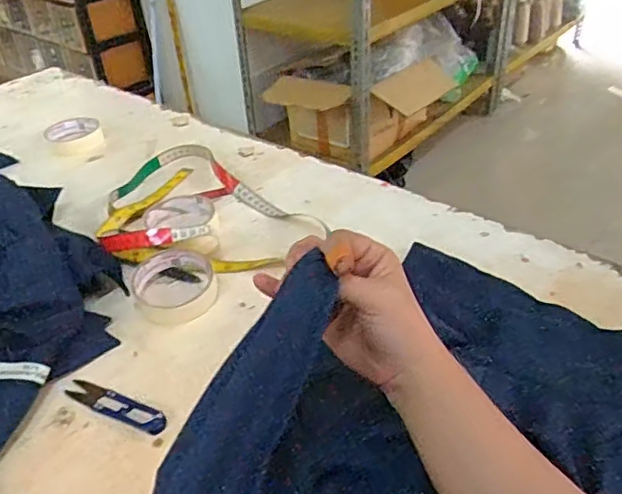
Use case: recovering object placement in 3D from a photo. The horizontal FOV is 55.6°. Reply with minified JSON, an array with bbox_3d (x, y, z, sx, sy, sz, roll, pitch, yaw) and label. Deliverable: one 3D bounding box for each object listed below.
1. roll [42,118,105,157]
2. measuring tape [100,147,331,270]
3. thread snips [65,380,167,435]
[{"bbox_3d":[-0.367,-0.173,0.920,0.081,0.028,0.081,-3,36,2],"label":"roll"},{"bbox_3d":[-0.148,-0.044,0.701,0.206,0.041,0.319,-29,42,-29],"label":"measuring tape"},{"bbox_3d":[-0.163,0.132,0.497,0.106,0.009,0.022,14,40,24],"label":"thread snips"}]

